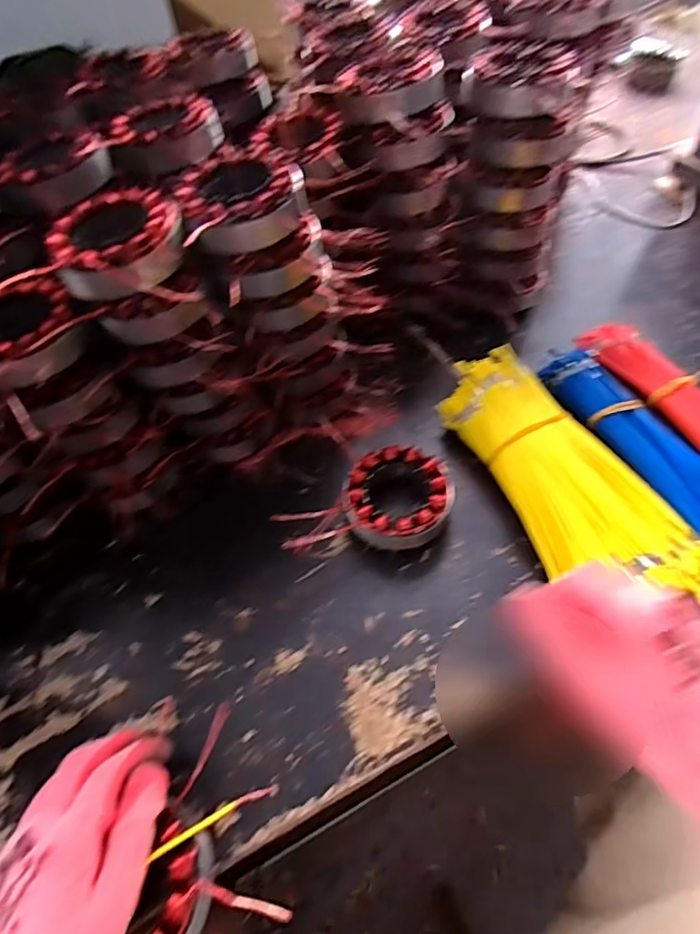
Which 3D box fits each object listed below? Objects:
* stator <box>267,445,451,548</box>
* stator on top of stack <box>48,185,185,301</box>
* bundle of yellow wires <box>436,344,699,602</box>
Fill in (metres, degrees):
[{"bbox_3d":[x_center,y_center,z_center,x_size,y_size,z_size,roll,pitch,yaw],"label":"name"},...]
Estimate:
[{"bbox_3d":[0.021,0.040,0.440,0.151,0.040,0.087,-31,59,-17],"label":"stator"},{"bbox_3d":[-0.156,-0.155,0.358,0.082,0.031,0.088,-2,55,3],"label":"stator on top of stack"},{"bbox_3d":[0.172,0.009,0.436,0.111,0.057,0.253,-22,57,-11],"label":"bundle of yellow wires"}]

